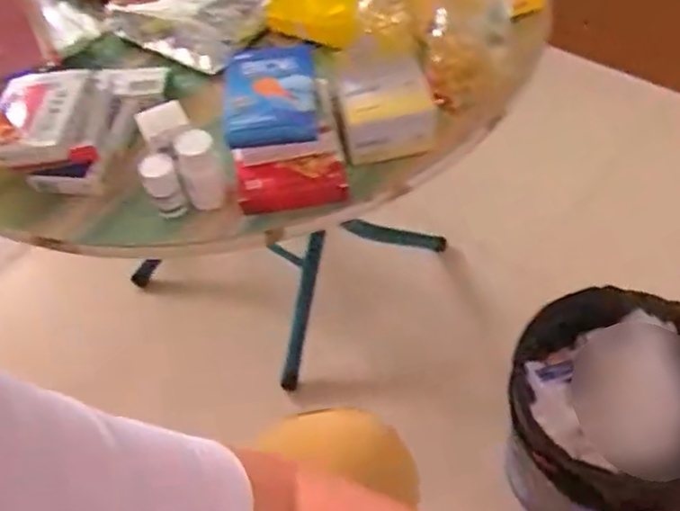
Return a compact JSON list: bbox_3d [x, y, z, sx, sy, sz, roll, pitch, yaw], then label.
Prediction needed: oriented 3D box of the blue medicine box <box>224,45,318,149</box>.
[{"bbox_3d":[-0.056,-0.131,0.528,0.071,0.029,0.098,-5,52,2],"label":"blue medicine box"}]

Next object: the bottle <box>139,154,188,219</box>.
[{"bbox_3d":[-0.136,-0.054,0.511,0.026,0.056,0.029,-24,54,-12],"label":"bottle"}]

